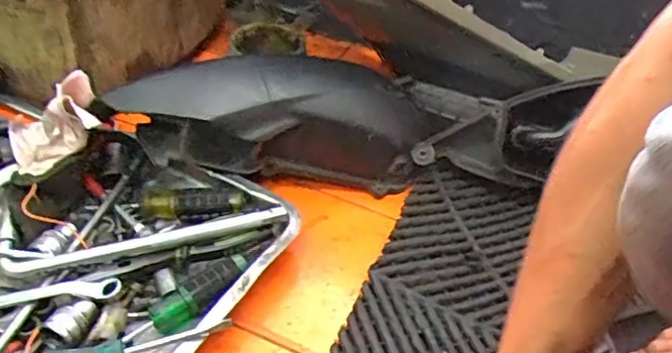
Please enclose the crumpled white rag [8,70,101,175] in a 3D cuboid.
[{"bbox_3d":[-0.295,-0.044,0.619,0.162,0.060,0.071,-23,24,37],"label":"crumpled white rag"}]

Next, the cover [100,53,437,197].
[{"bbox_3d":[-0.061,-0.063,0.692,0.335,0.124,0.133,-1,41,-8],"label":"cover"}]

